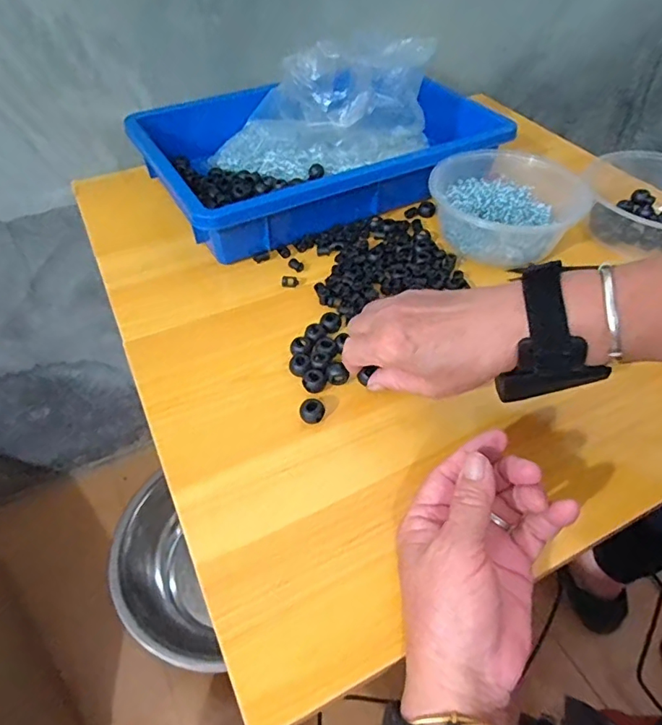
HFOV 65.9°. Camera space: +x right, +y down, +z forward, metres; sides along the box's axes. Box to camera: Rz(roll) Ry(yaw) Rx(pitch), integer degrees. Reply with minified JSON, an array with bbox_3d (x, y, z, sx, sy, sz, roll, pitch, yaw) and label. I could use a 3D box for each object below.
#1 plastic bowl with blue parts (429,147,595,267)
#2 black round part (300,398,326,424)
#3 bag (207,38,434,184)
[{"bbox_3d":[0.166,-0.149,0.494,0.144,0.057,0.133,16,49,13],"label":"plastic bowl with blue parts"},{"bbox_3d":[-0.013,0.035,0.361,0.017,0.013,0.014,-11,48,-11],"label":"black round part"},{"bbox_3d":[-0.011,-0.271,0.544,0.233,0.118,0.084,4,47,3],"label":"bag"}]

